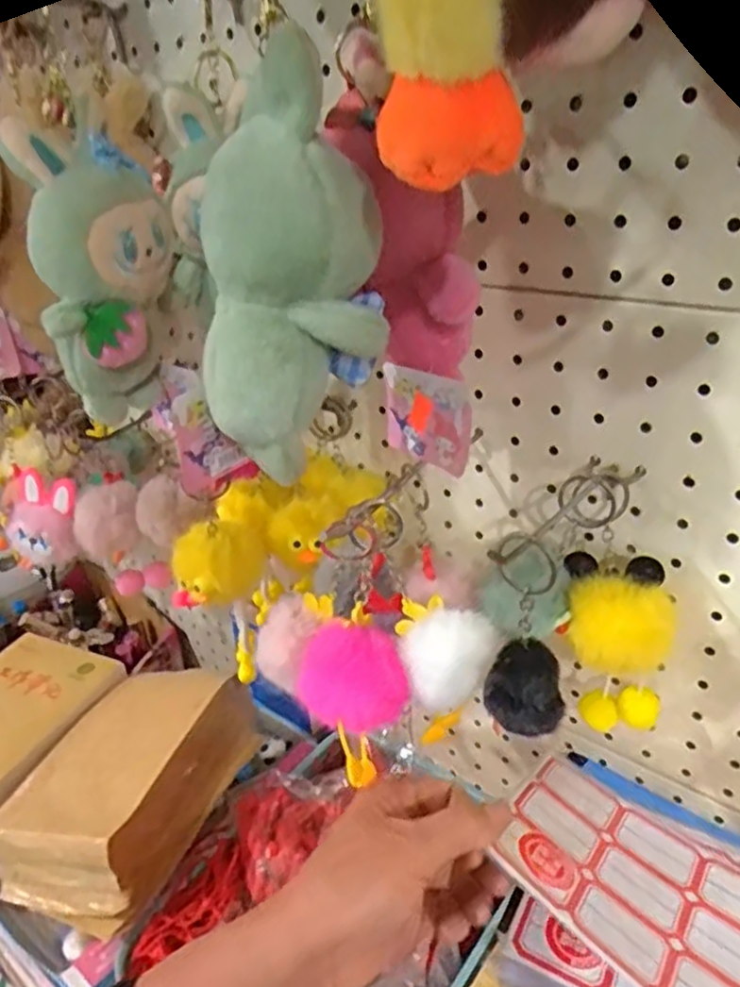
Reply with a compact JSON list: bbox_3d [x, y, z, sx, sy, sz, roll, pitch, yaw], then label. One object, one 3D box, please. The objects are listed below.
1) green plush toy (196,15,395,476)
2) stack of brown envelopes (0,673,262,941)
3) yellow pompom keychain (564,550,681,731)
[{"bbox_3d":[-0.035,-0.084,0.279,0.071,0.141,0.052,-12,29,-13],"label":"green plush toy"},{"bbox_3d":[-0.194,0.223,0.562,0.133,0.077,0.194,7,30,21],"label":"stack of brown envelopes"},{"bbox_3d":[0.139,0.087,0.394,0.058,0.099,0.052,8,30,22],"label":"yellow pompom keychain"}]

